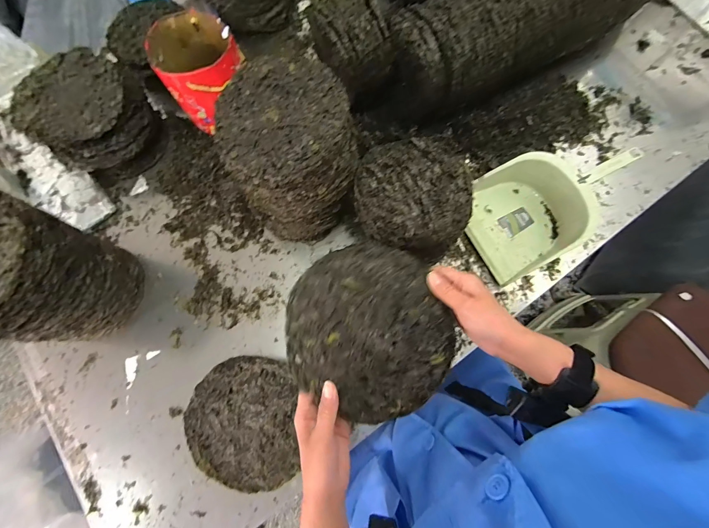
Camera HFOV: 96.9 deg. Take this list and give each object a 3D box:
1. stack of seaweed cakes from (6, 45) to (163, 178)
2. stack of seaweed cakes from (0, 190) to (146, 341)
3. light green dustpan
[{"bbox_3d":[-0.549,-0.313,0.681,0.204,0.145,0.234,41,80,11],"label":"stack of seaweed cakes"},{"bbox_3d":[-0.500,0.026,0.508,0.187,0.309,0.196,10,76,4],"label":"stack of seaweed cakes"},{"bbox_3d":[0.394,-0.131,0.650,0.329,0.092,0.217,-27,76,-6],"label":"light green dustpan"}]

